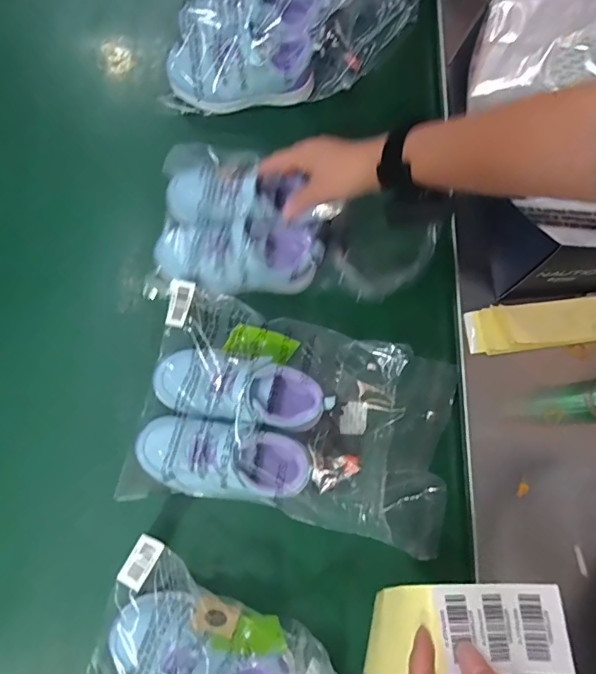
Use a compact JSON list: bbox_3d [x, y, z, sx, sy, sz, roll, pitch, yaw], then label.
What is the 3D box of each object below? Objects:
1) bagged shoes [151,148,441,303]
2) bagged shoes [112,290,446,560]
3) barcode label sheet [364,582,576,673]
[{"bbox_3d":[0.004,-0.130,0.545,0.317,0.072,0.158,7,79,-4],"label":"bagged shoes"},{"bbox_3d":[0.002,0.088,0.516,0.337,0.084,0.221,11,79,3],"label":"bagged shoes"},{"bbox_3d":[0.108,0.199,0.312,0.136,0.039,0.064,-14,79,12],"label":"barcode label sheet"}]

